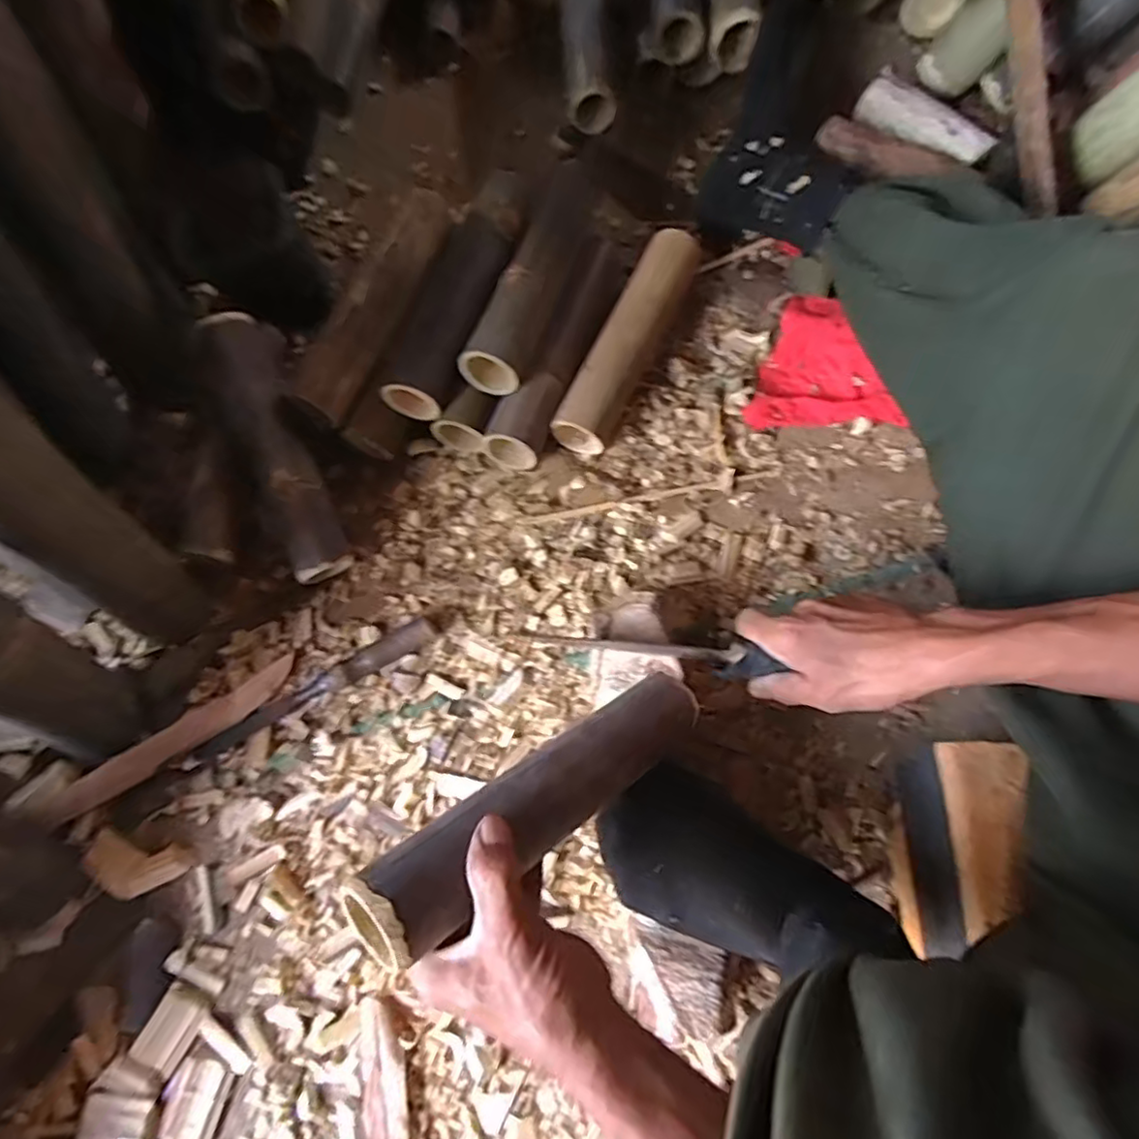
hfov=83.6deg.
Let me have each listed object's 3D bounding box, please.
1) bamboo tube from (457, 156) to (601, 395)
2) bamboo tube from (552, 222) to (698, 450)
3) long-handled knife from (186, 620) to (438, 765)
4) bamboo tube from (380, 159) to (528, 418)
[{"bbox_3d":[-0.030,-0.306,0.634,0.069,0.062,0.275,20,73,9],"label":"bamboo tube"},{"bbox_3d":[0.065,-0.238,0.663,0.055,0.067,0.262,24,74,10],"label":"bamboo tube"},{"bbox_3d":[-0.231,0.109,0.584,0.234,0.019,0.023,-29,72,-7],"label":"long-handled knife"},{"bbox_3d":[-0.111,-0.281,0.638,0.071,0.055,0.268,18,73,8],"label":"bamboo tube"}]

